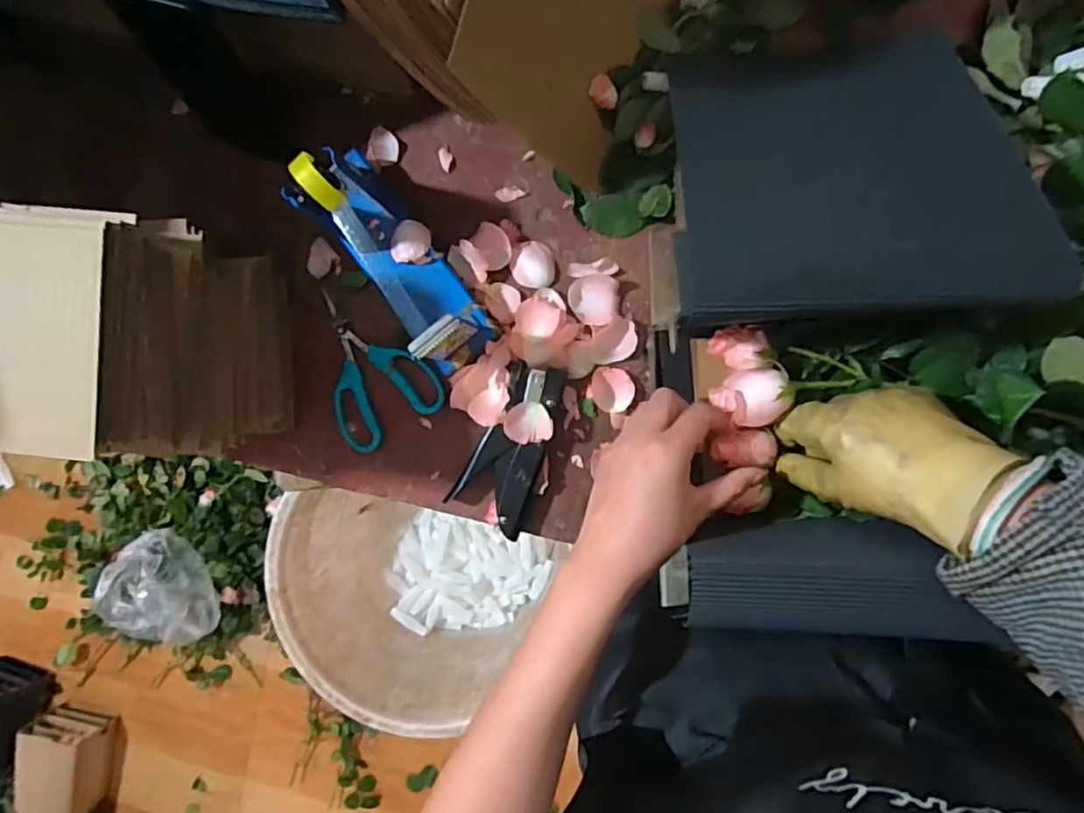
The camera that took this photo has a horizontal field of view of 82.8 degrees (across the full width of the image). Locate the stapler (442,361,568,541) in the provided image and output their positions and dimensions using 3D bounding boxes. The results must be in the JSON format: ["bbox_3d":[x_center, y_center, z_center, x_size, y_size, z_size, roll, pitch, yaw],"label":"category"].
[{"bbox_3d":[-0.023,0.035,0.546,0.069,0.029,0.149,27,95,4],"label":"stapler"}]

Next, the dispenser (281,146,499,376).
[{"bbox_3d":[-0.122,-0.120,0.495,0.060,0.129,0.199,-37,89,7],"label":"dispenser"}]

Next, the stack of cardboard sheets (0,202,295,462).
[{"bbox_3d":[-0.291,-0.050,0.475,0.101,0.219,0.166,-3,93,6],"label":"stack of cardboard sheets"}]

